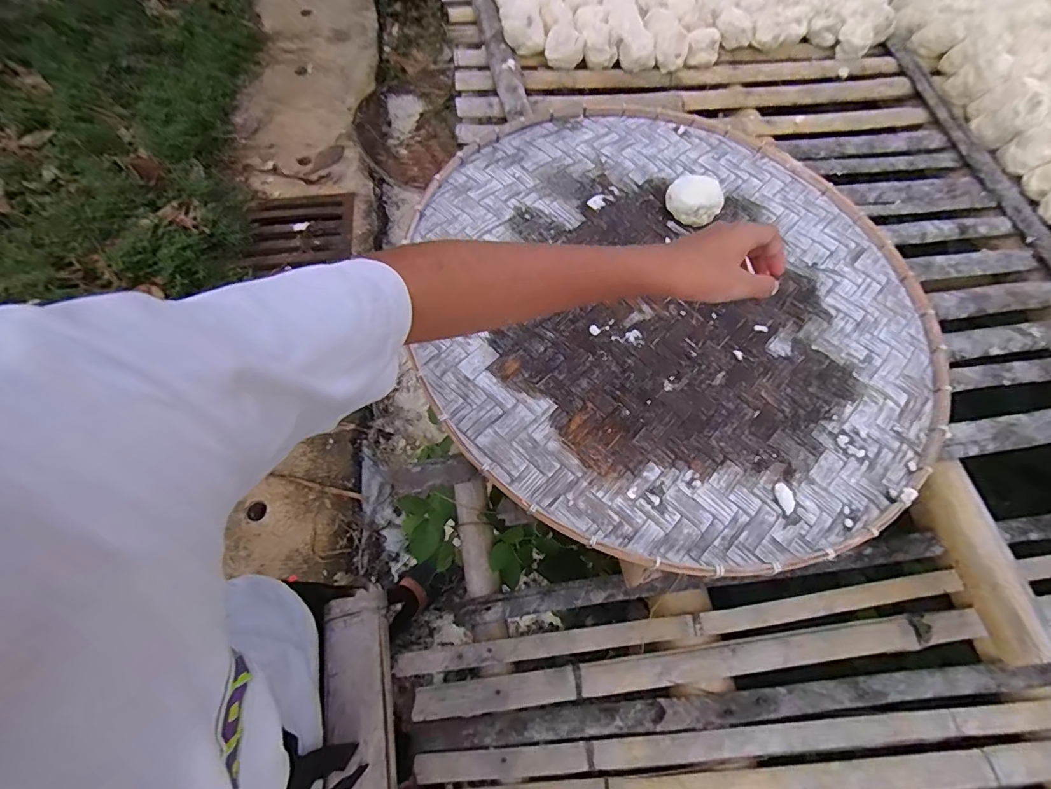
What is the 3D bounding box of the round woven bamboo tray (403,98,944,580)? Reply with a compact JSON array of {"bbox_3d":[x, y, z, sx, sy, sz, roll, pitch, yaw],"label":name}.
[{"bbox_3d":[0.200,-0.143,0.652,0.705,0.019,0.707,3,64,-6],"label":"round woven bamboo tray"}]

